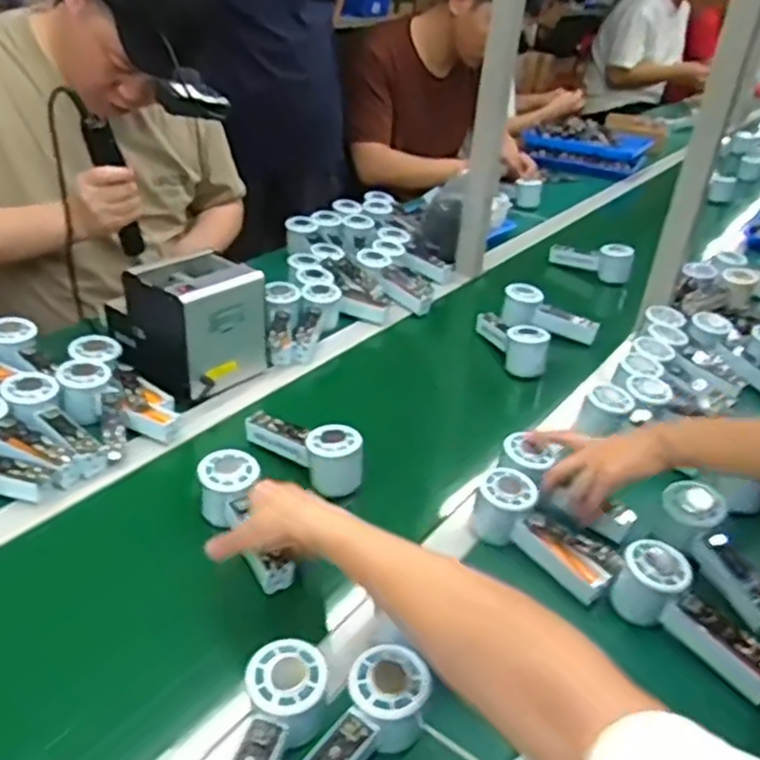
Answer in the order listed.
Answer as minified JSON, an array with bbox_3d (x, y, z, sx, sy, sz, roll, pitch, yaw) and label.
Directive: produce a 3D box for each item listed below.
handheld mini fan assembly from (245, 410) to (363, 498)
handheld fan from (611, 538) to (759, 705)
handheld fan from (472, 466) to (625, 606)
[{"bbox_3d":[-0.081,0.066,0.807,0.162,0.054,0.049,31,40,34],"label":"handheld mini fan assembly"},{"bbox_3d":[0.277,0.205,0.634,0.149,0.050,0.057,29,39,33],"label":"handheld fan"},{"bbox_3d":[0.155,0.147,0.705,0.068,0.049,0.149,-20,40,-34],"label":"handheld fan"}]

